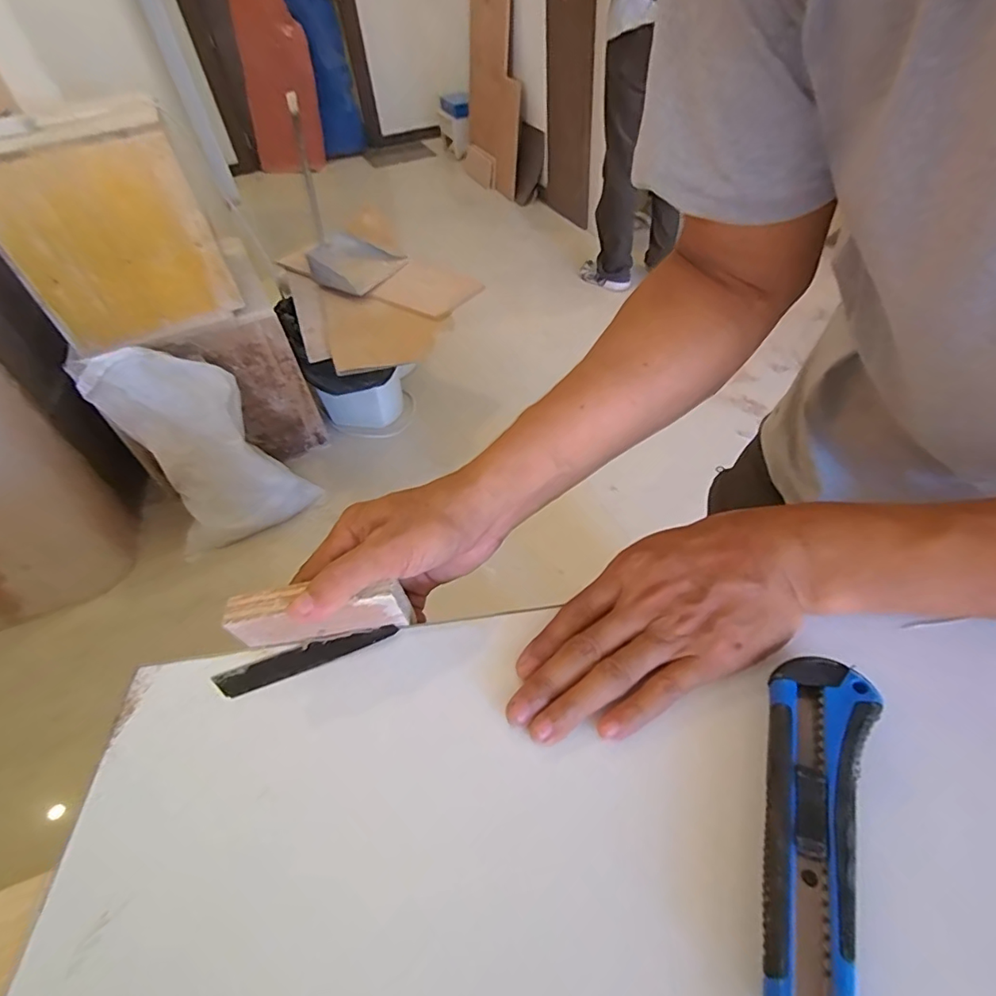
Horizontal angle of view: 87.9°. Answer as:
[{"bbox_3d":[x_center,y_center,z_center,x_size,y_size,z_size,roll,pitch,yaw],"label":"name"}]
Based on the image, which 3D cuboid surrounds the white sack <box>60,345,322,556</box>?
[{"bbox_3d":[-0.734,-0.135,1.314,0.368,0.534,0.170,-23,49,-16],"label":"white sack"}]

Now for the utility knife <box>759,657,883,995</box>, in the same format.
[{"bbox_3d":[0.120,0.141,0.193,0.036,0.016,0.170,13,50,17],"label":"utility knife"}]

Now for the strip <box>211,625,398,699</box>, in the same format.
[{"bbox_3d":[-0.106,0.088,0.288,0.098,0.006,0.017,-17,47,-10],"label":"strip"}]

